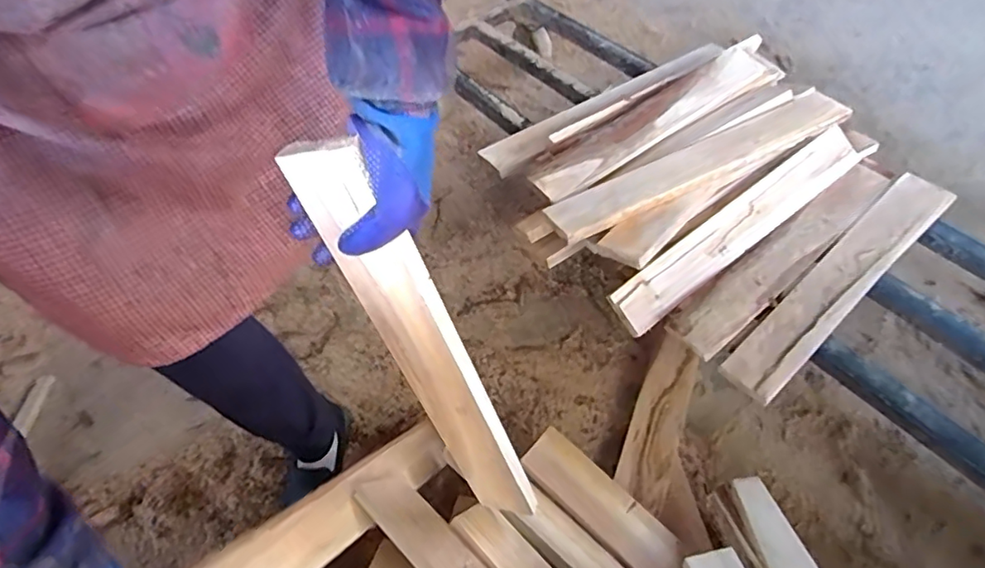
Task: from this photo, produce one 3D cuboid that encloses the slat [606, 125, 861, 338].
[{"bbox_3d":[0.381,-0.089,0.893,0.496,0.030,0.073,-36,94,-12],"label":"slat"}]

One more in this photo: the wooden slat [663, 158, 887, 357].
[{"bbox_3d":[0.445,-0.054,0.867,0.484,0.020,0.077,-35,58,-21],"label":"wooden slat"}]

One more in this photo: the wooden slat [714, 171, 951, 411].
[{"bbox_3d":[0.520,-0.012,0.853,0.522,0.032,0.081,-36,58,-22],"label":"wooden slat"}]

